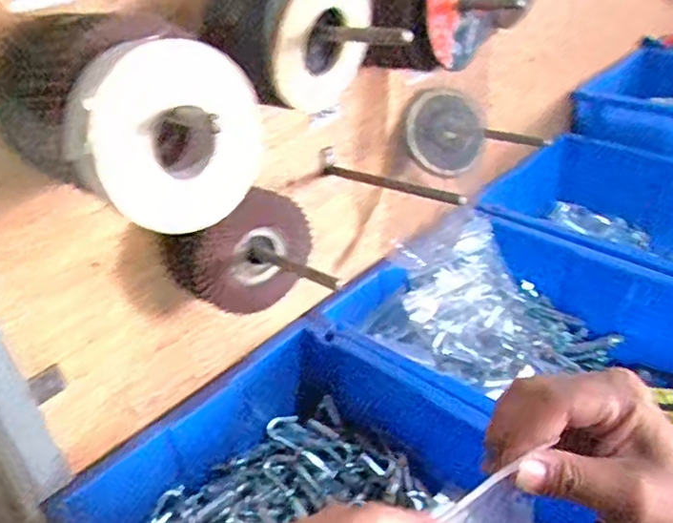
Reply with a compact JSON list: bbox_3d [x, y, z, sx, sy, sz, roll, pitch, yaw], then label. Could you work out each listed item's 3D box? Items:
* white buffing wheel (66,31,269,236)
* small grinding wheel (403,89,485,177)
[{"bbox_3d":[-0.085,-0.066,0.317,0.021,0.092,0.104,23,43,35],"label":"white buffing wheel"},{"bbox_3d":[0.118,-0.140,0.657,0.088,0.084,0.015,31,6,-12],"label":"small grinding wheel"}]

